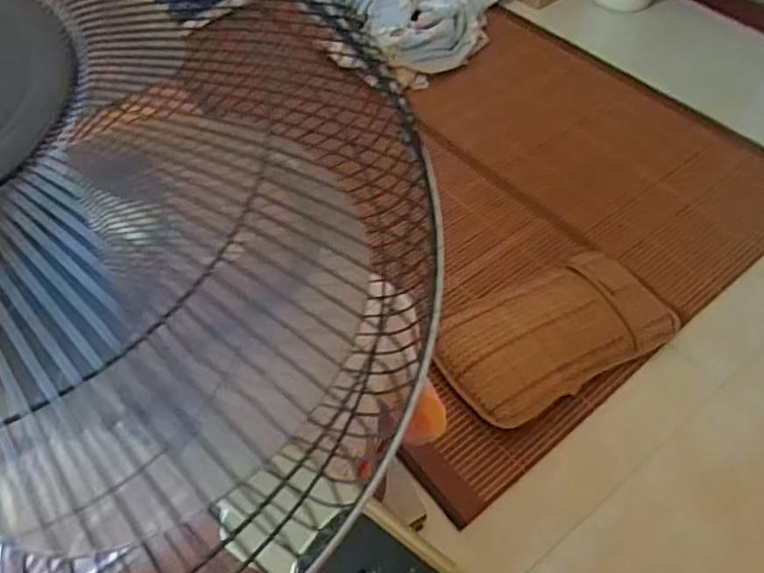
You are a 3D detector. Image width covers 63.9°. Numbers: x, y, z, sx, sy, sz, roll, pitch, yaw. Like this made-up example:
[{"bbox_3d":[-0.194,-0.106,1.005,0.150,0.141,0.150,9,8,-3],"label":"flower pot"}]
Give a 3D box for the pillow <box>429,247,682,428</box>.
[{"bbox_3d":[0.305,0.066,1.120,0.430,0.068,0.256,-23,55,-19],"label":"pillow"}]

